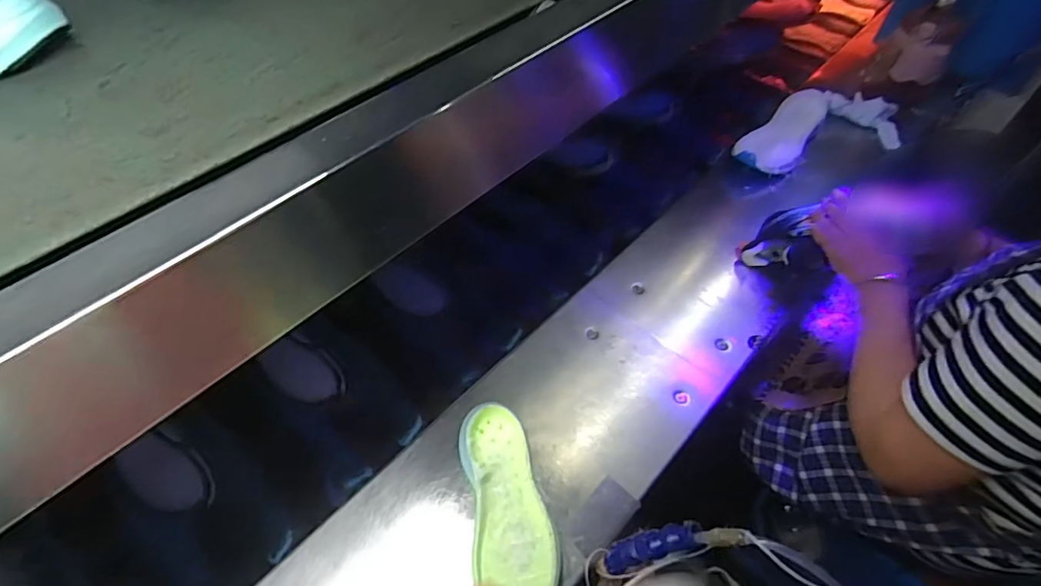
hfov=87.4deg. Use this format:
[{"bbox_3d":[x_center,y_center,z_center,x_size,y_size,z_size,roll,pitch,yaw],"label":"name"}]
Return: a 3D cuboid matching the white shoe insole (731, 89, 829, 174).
[{"bbox_3d":[0.491,-0.301,1.003,0.098,0.032,0.284,36,60,23],"label":"white shoe insole"}]

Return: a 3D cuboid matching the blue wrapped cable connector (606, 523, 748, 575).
[{"bbox_3d":[0.129,0.228,0.493,0.016,0.162,0.028,21,50,-28],"label":"blue wrapped cable connector"}]

